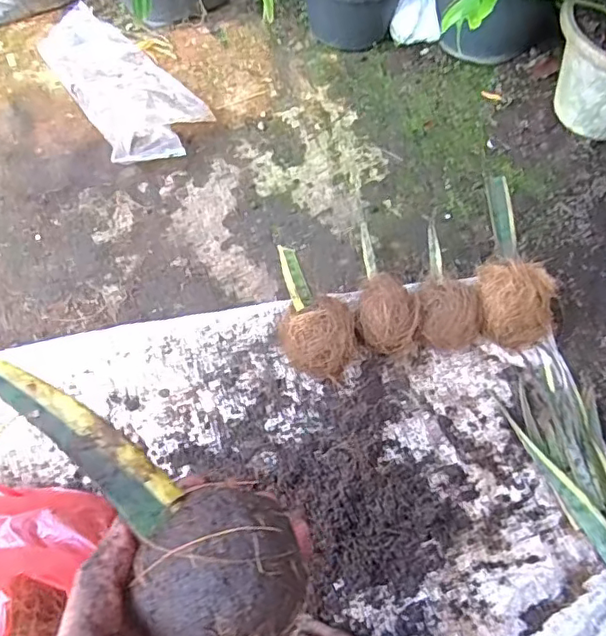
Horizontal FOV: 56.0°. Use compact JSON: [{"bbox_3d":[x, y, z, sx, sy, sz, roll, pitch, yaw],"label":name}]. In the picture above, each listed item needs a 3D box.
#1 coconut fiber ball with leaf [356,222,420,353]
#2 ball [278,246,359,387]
[{"bbox_3d":[0.120,-0.049,0.823,0.083,0.076,0.214,3,60,1],"label":"coconut fiber ball with leaf"},{"bbox_3d":[0.018,0.003,0.768,0.101,0.127,0.144,-6,61,-4],"label":"ball"}]

